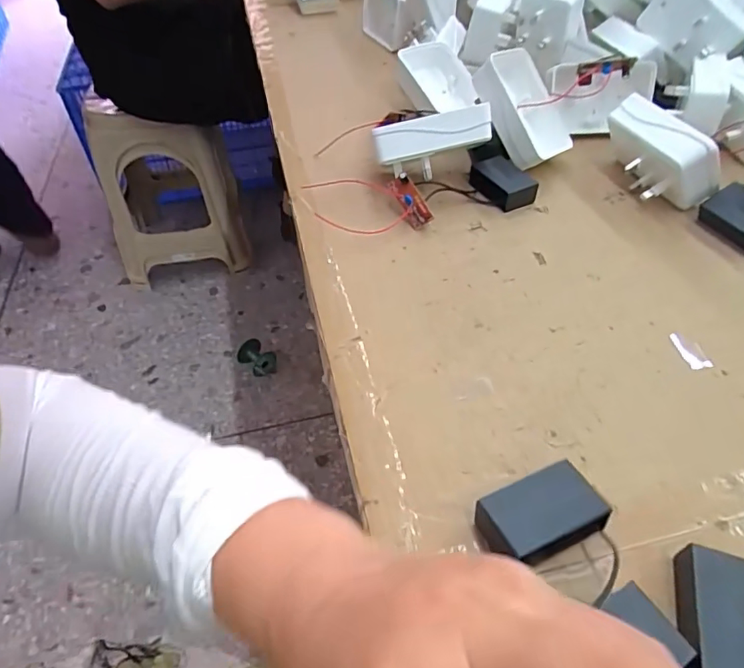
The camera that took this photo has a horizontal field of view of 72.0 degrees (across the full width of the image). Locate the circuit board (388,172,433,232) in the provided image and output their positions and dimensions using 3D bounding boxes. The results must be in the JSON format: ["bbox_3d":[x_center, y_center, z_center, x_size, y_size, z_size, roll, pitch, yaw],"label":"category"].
[{"bbox_3d":[0.028,-0.098,0.376,0.015,0.013,0.043,-26,79,-21],"label":"circuit board"}]

